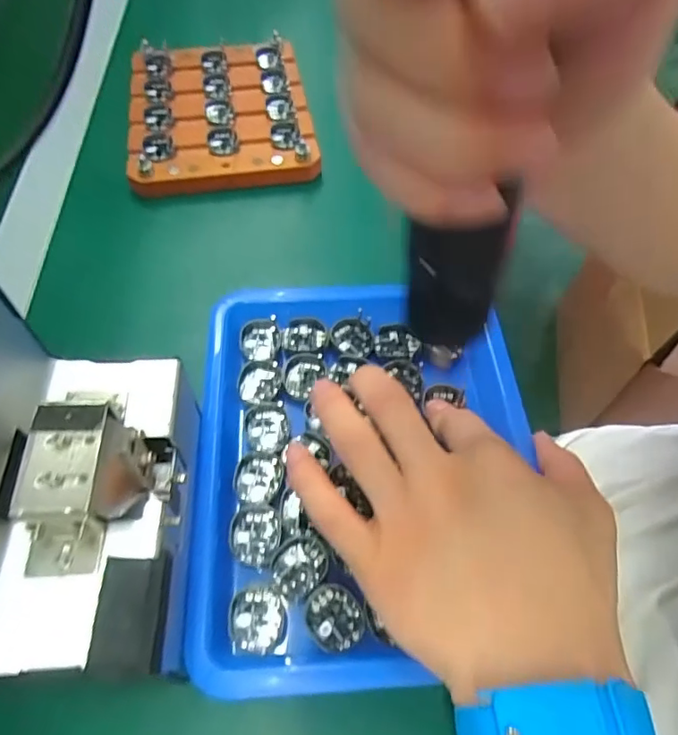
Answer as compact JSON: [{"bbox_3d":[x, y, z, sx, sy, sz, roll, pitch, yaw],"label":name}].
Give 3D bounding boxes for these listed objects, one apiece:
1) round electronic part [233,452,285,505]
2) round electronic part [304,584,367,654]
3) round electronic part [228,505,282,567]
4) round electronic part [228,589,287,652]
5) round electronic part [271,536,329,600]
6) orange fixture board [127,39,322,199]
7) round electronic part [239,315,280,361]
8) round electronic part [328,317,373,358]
[{"bbox_3d":[-0.041,0.057,0.278,0.024,0.004,0.029,11,56,8],"label":"round electronic part"},{"bbox_3d":[-0.002,0.115,0.242,0.028,0.004,0.025,30,61,20],"label":"round electronic part"},{"bbox_3d":[-0.042,0.083,0.262,0.024,0.004,0.028,4,55,4],"label":"round electronic part"},{"bbox_3d":[-0.037,0.115,0.242,0.025,0.005,0.026,0,55,1],"label":"round electronic part"},{"bbox_3d":[-0.020,0.095,0.255,0.029,0.004,0.025,-32,61,-20],"label":"round electronic part"},{"bbox_3d":[-0.102,-0.223,0.454,0.146,0.023,0.179,-7,58,-6],"label":"orange fixture board"},{"bbox_3d":[-0.049,-0.016,0.326,0.024,0.011,0.026,0,55,1],"label":"round electronic part"},{"bbox_3d":[0.008,-0.018,0.329,0.027,0.006,0.025,0,55,1],"label":"round electronic part"}]

